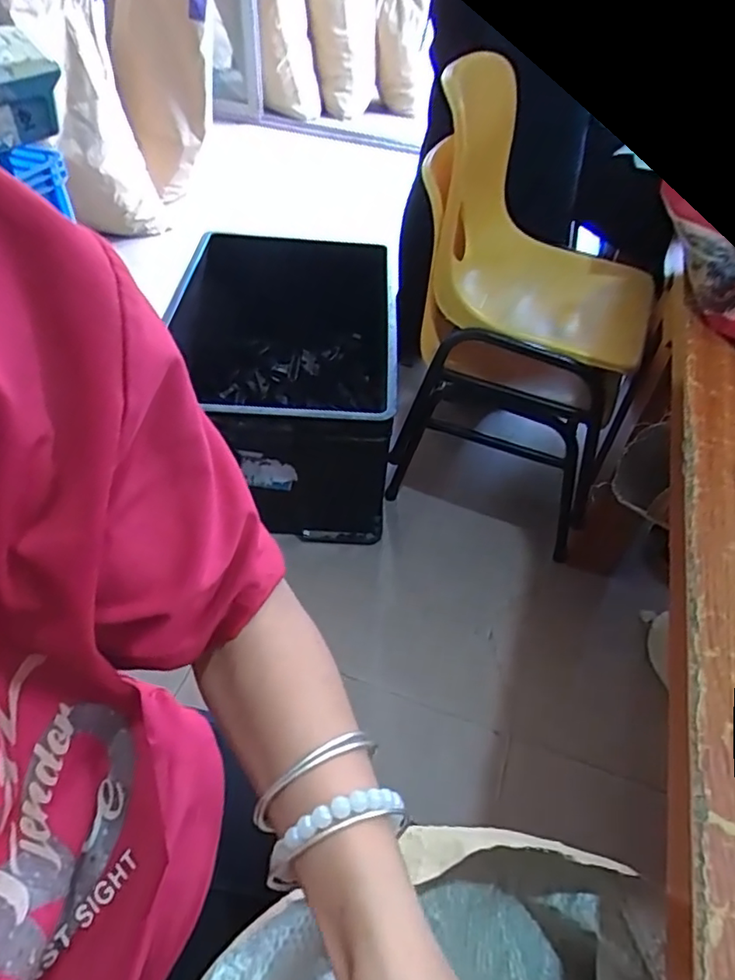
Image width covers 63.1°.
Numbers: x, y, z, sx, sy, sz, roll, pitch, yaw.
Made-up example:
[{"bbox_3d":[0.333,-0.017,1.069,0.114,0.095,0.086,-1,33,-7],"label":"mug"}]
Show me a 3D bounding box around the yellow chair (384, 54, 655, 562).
[{"bbox_3d":[0.267,-0.301,1.007,0.379,0.644,0.380,16,48,11],"label":"yellow chair"}]

